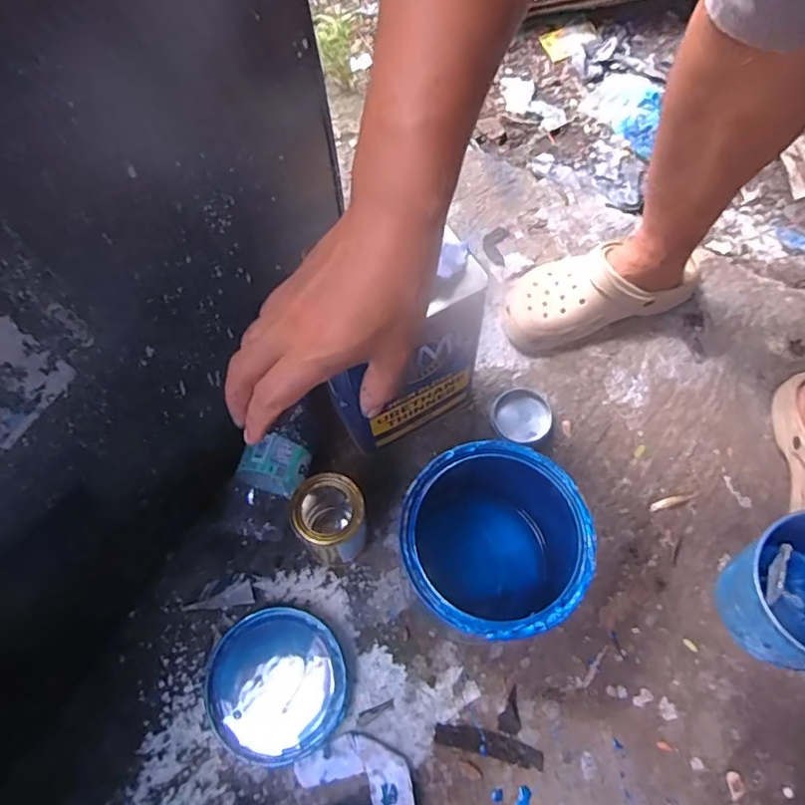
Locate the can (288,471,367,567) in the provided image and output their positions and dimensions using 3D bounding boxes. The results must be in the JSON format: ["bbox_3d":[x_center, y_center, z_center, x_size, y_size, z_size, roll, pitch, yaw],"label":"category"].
[{"bbox_3d":[-0.075,0.129,0.625,0.072,0.136,0.077,1,68,-2],"label":"can"}]

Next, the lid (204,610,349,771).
[{"bbox_3d":[-0.137,0.302,0.611,0.145,0.013,0.146,-18,65,-9],"label":"lid"}]

